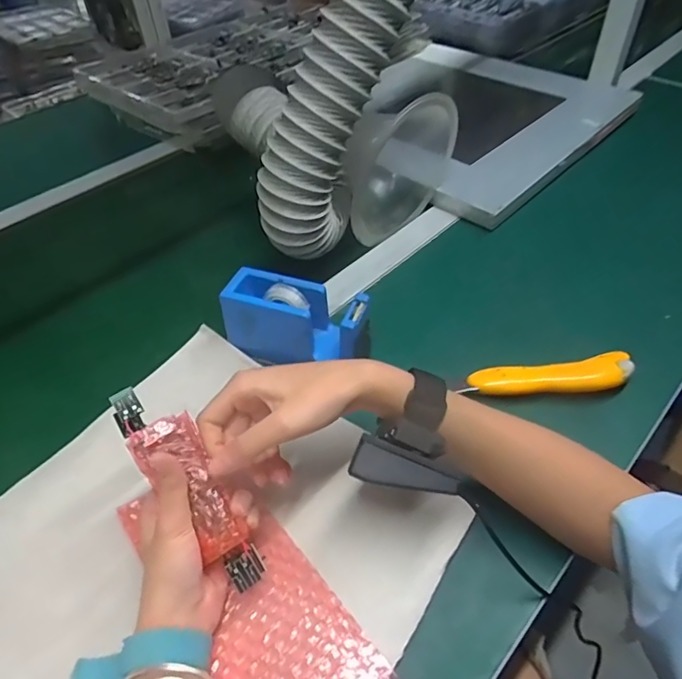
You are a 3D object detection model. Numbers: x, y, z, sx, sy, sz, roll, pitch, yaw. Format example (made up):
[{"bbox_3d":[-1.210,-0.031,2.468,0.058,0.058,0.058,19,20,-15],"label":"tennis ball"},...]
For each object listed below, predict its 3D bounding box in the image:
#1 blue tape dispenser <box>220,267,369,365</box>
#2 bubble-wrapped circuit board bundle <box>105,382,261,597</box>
[{"bbox_3d":[-0.041,-0.015,0.470,0.131,0.067,0.049,14,50,14],"label":"blue tape dispenser"},{"bbox_3d":[-0.100,0.093,0.342,0.040,0.031,0.154,-35,76,-26],"label":"bubble-wrapped circuit board bundle"}]

